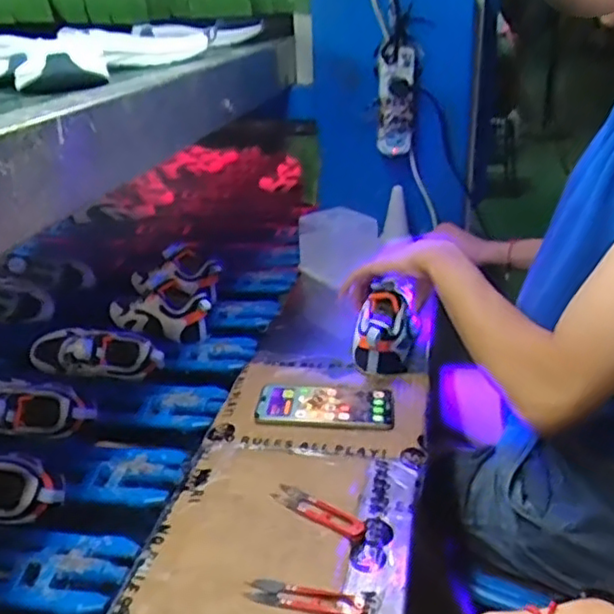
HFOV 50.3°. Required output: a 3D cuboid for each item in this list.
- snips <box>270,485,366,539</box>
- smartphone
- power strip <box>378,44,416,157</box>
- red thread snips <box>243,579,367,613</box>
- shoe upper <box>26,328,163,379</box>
[{"bbox_3d":[0.010,0.192,0.620,0.099,0.007,0.025,19,32,33],"label":"snips"},{"bbox_3d":[0.022,0.116,0.775,0.159,0.007,0.081,2,27,7],"label":"smartphone"},{"bbox_3d":[0.161,-0.373,1.189,0.068,0.180,0.042,7,27,13],"label":"power strip"},{"bbox_3d":[-0.002,0.240,0.536,0.098,0.012,0.025,5,27,11],"label":"red thread snips"},{"bbox_3d":[-0.311,0.062,0.941,0.214,0.057,0.071,12,29,23],"label":"shoe upper"}]

